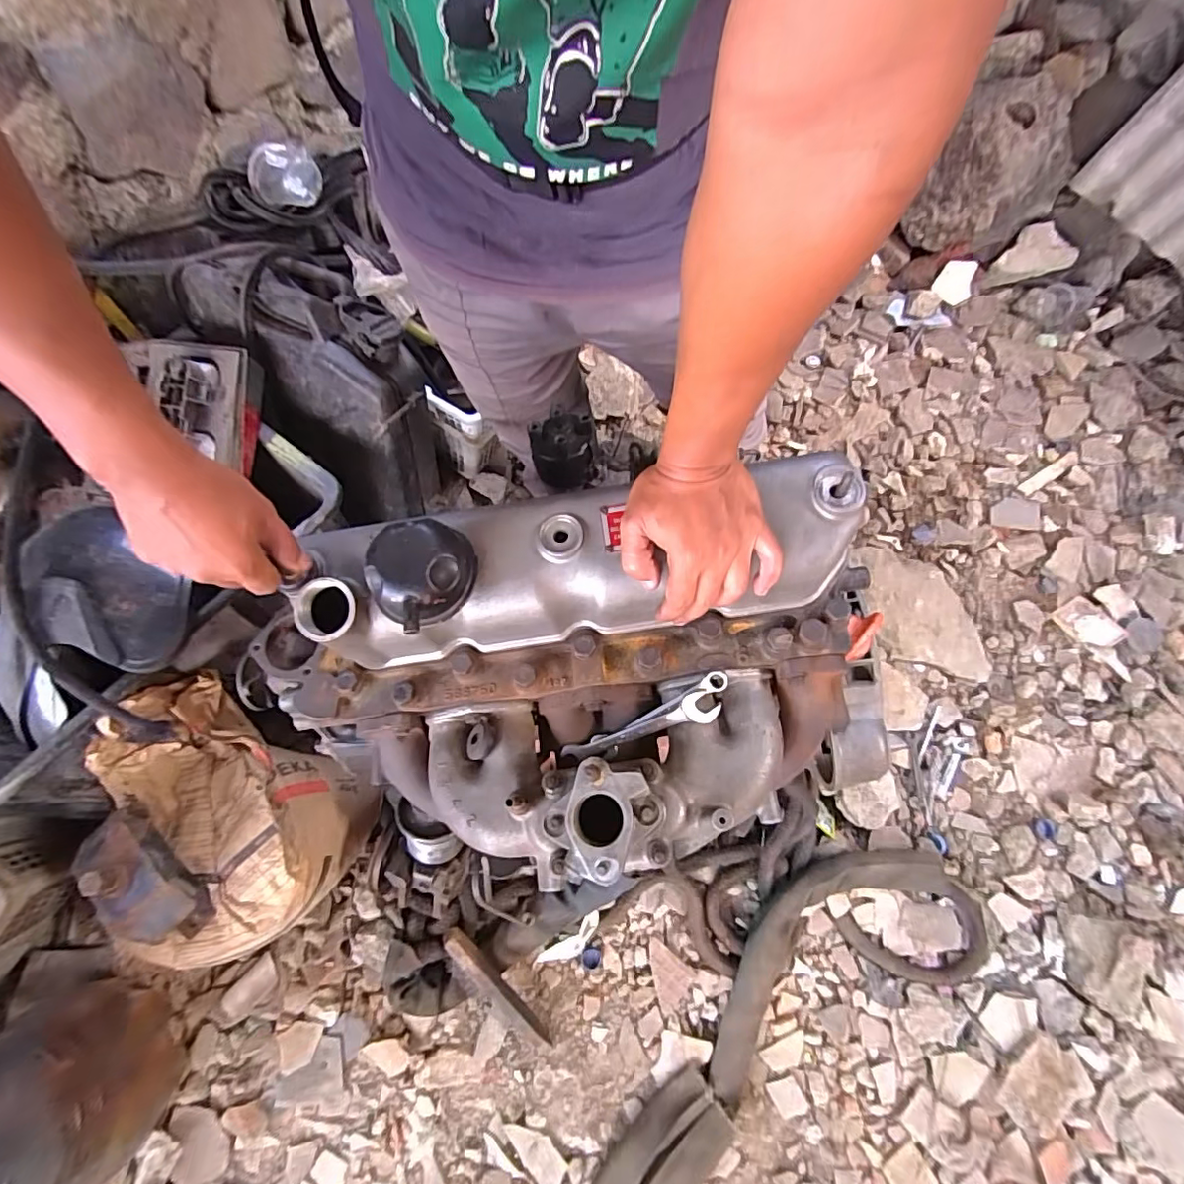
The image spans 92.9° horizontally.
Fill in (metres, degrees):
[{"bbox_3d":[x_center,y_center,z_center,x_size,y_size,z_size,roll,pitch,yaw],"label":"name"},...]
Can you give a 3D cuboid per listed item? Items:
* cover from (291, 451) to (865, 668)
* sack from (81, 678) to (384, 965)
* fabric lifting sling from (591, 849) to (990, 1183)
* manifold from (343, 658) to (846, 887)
[{"bbox_3d":[-0.014,-0.027,0.468,0.438,0.122,0.104,-9,72,1],"label":"cover"},{"bbox_3d":[-0.515,0.331,0.793,0.314,0.277,0.270,41,78,14],"label":"sack"},{"bbox_3d":[0.267,0.638,0.850,0.735,0.049,0.259,-29,74,-9],"label":"fabric lifting sling"},{"bbox_3d":[0.016,0.152,0.478,0.416,0.121,0.143,-7,71,0],"label":"manifold"}]

